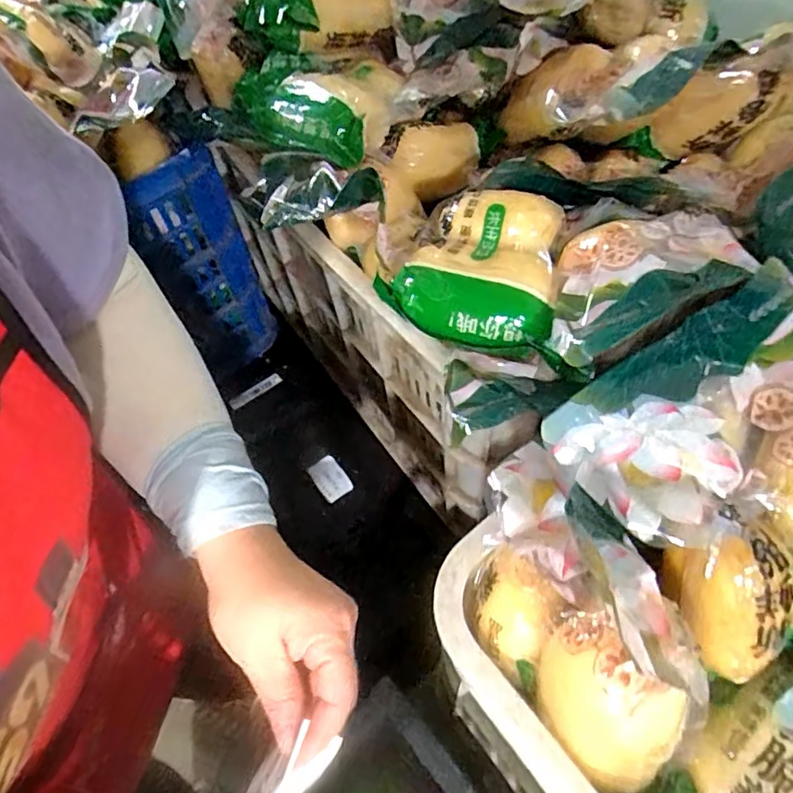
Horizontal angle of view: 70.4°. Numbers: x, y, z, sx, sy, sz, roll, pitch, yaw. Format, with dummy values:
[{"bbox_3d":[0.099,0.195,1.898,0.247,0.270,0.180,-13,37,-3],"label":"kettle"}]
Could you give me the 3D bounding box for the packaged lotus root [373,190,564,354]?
[{"bbox_3d":[0.054,-0.097,0.415,0.127,0.046,0.127,9,56,10],"label":"packaged lotus root"}]

